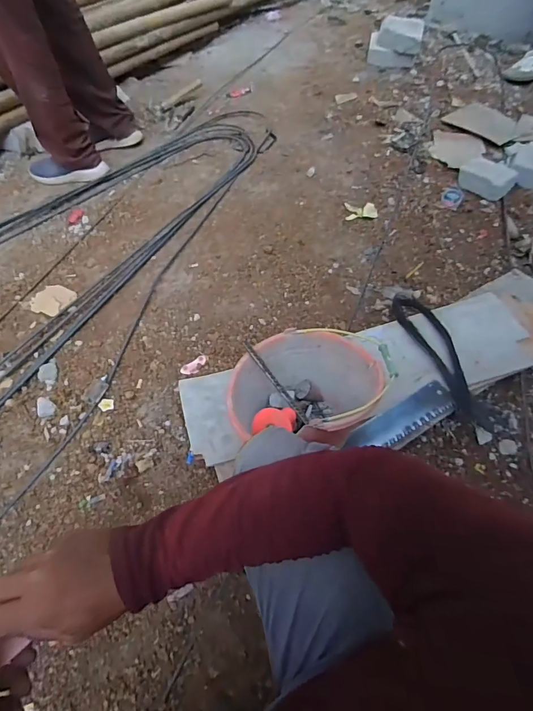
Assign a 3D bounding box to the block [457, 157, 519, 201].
[{"bbox_3d":[0.794,-0.644,1.435,0.145,0.068,0.184,-37,66,-22],"label":"block"}]

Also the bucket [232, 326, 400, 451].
[{"bbox_3d":[0.073,0.092,0.822,0.257,0.204,0.297,32,62,17],"label":"bucket"}]

